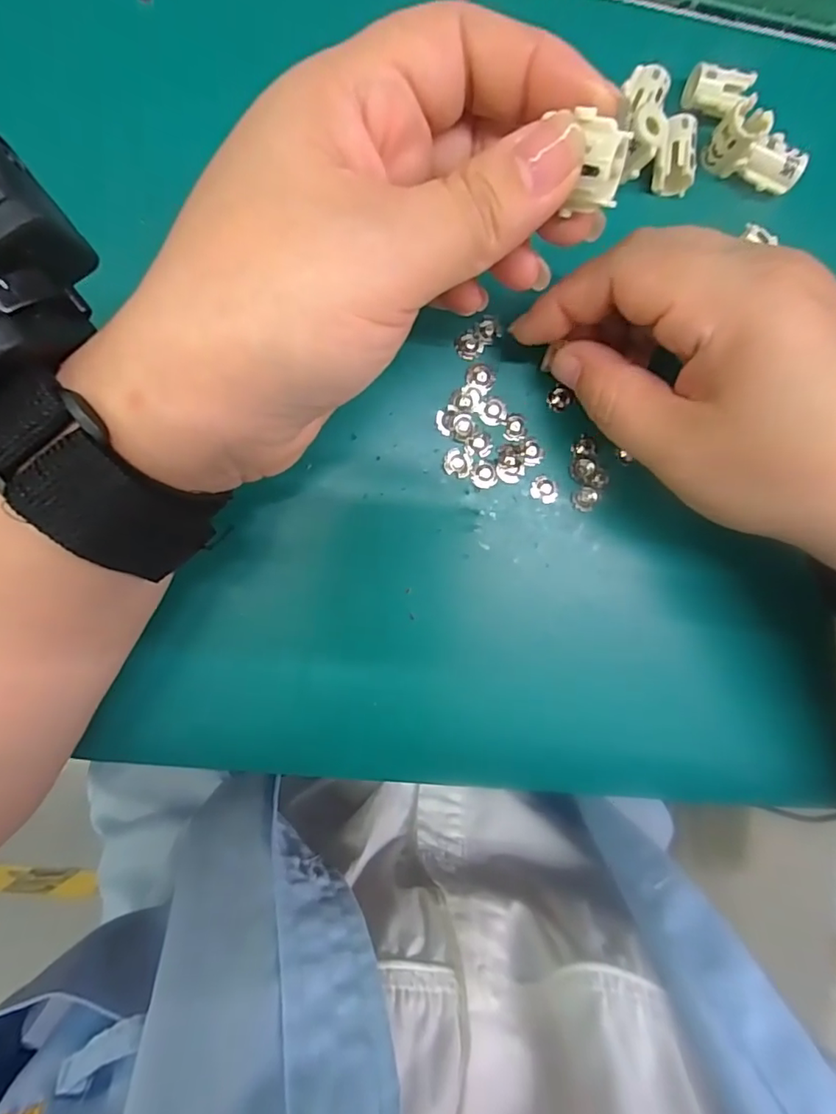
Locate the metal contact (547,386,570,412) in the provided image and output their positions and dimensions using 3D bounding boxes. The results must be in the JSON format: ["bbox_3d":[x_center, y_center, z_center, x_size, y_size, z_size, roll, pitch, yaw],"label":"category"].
[{"bbox_3d":[0.054,-0.060,0.209,0.007,0.004,0.008,-45,94,-4],"label":"metal contact"}]

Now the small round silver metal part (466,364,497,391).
[{"bbox_3d":[0.024,-0.068,0.205,0.011,0.004,0.010,0,90,-6],"label":"small round silver metal part"}]

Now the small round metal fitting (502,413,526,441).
[{"bbox_3d":[0.037,-0.049,0.207,0.009,0.004,0.011,1,90,-6],"label":"small round metal fitting"}]

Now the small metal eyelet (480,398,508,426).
[{"bbox_3d":[0.029,-0.055,0.205,0.010,0.004,0.009,-43,94,-4],"label":"small metal eyelet"}]

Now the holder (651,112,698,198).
[{"bbox_3d":[0.095,-0.149,0.204,0.015,0.013,0.022,1,90,-6],"label":"holder"}]

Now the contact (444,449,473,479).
[{"bbox_3d":[0.016,-0.035,0.204,0.010,0.004,0.010,0,90,-6],"label":"contact"}]

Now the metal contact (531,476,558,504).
[{"bbox_3d":[0.049,-0.026,0.209,0.011,0.004,0.010,0,90,-6],"label":"metal contact"}]

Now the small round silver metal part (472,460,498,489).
[{"bbox_3d":[0.026,-0.031,0.206,0.010,0.004,0.010,0,90,-6],"label":"small round silver metal part"}]

